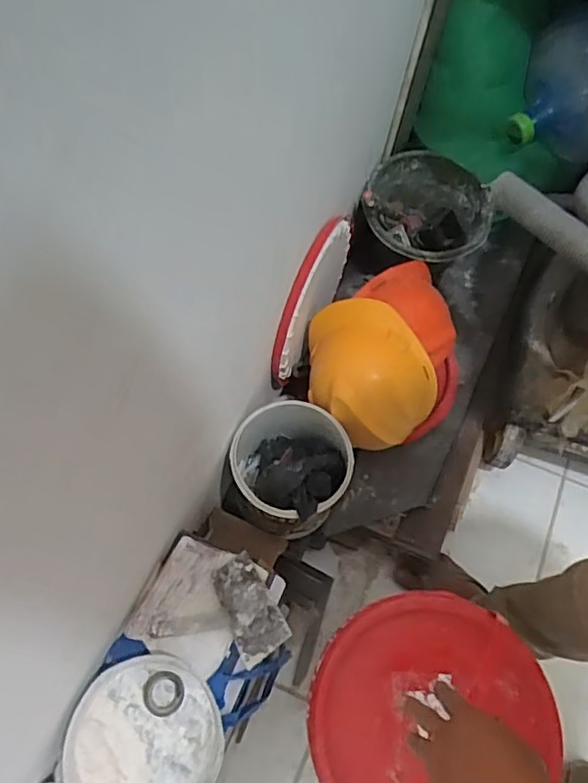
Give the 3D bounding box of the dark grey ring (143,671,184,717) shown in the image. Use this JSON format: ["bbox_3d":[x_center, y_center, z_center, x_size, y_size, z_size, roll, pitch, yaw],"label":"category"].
[{"bbox_3d":[-0.158,0.366,0.702,0.049,0.008,0.048,0,67,-1],"label":"dark grey ring"}]

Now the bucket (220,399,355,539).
[{"bbox_3d":[-0.014,0.130,0.953,0.190,0.223,0.189,0,67,-1],"label":"bucket"}]

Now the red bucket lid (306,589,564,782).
[{"bbox_3d":[0.167,0.406,0.724,0.300,0.034,0.277,1,71,-2],"label":"red bucket lid"}]

